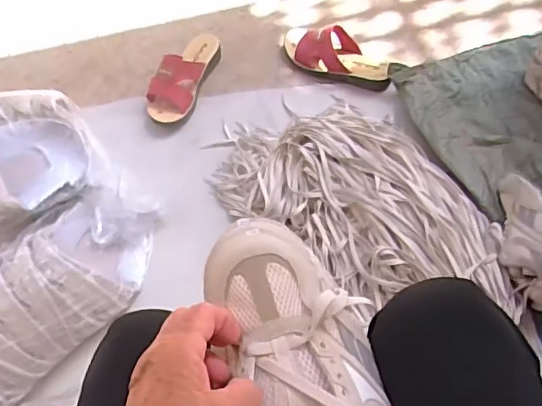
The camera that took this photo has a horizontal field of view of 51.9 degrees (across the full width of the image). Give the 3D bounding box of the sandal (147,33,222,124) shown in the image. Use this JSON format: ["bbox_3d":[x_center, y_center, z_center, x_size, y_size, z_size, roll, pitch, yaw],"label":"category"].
[{"bbox_3d":[-0.172,-0.249,1.087,0.086,0.067,0.208,15,65,9],"label":"sandal"}]

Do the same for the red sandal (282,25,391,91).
[{"bbox_3d":[0.128,-0.292,1.093,0.233,0.072,0.077,22,66,13],"label":"red sandal"}]

